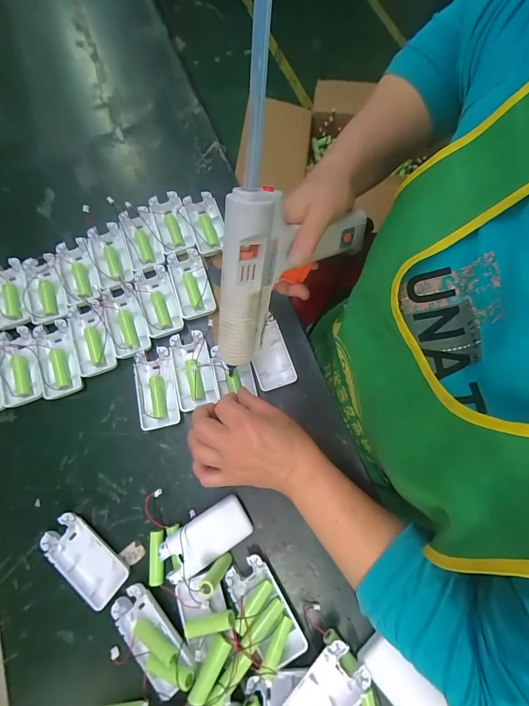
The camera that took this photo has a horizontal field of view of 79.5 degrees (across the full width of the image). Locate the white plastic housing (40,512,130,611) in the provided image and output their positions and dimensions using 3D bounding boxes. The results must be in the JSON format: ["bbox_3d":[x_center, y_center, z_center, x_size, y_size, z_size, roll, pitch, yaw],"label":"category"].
[{"bbox_3d":[-0.187,0.215,0.334,0.094,0.015,0.045,37,77,10],"label":"white plastic housing"}]

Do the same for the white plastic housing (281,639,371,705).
[{"bbox_3d":[0.051,0.315,0.291,0.047,0.028,0.093,42,78,12],"label":"white plastic housing"}]

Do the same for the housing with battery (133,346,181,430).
[{"bbox_3d":[-0.130,0.042,0.380,0.046,0.012,0.093,-13,74,-4],"label":"housing with battery"}]

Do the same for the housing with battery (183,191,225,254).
[{"bbox_3d":[-0.080,-0.178,0.437,0.044,0.023,0.091,-20,74,-6],"label":"housing with battery"}]

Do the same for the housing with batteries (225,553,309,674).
[{"bbox_3d":[-0.001,0.256,0.313,0.047,0.027,0.094,-31,75,-9],"label":"housing with batteries"}]

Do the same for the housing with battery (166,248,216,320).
[{"bbox_3d":[-0.097,-0.091,0.418,0.046,0.011,0.094,-19,74,-5],"label":"housing with battery"}]

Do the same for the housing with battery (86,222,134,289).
[{"bbox_3d":[-0.208,-0.132,0.425,0.046,0.017,0.093,-18,74,-5],"label":"housing with battery"}]

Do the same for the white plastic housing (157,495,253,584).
[{"bbox_3d":[-0.061,0.192,0.332,0.092,0.015,0.045,-27,77,-20],"label":"white plastic housing"}]

